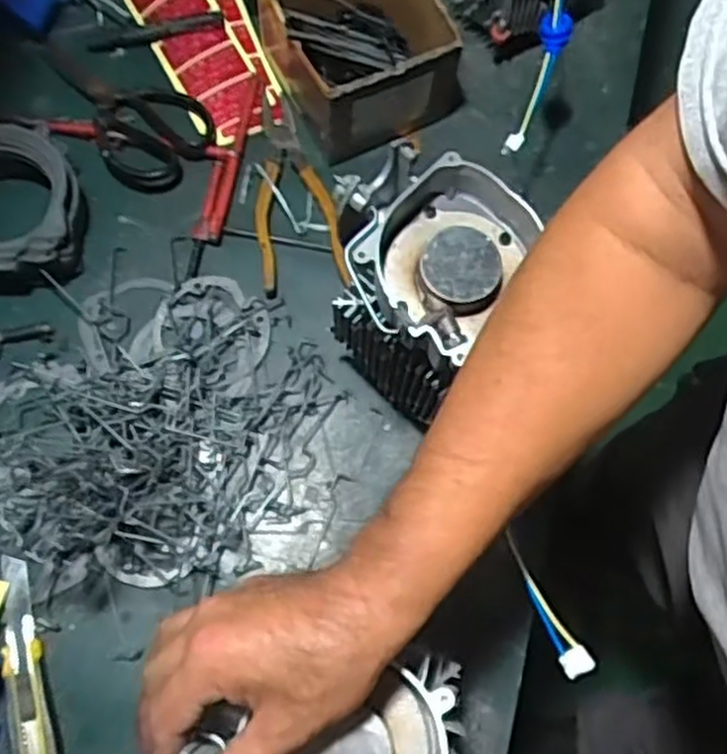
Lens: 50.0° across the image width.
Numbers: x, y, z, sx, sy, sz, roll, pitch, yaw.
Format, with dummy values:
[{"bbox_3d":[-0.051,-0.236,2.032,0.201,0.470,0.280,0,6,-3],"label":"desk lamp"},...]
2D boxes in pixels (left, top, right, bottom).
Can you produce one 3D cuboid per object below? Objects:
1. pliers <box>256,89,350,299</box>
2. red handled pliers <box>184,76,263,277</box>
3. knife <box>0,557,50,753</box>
[{"bbox_3d":[-0.065,-0.177,0.705,0.073,0.017,0.208,-9,74,-4],"label":"pliers"},{"bbox_3d":[-0.130,-0.191,0.711,0.031,0.009,0.219,10,74,2],"label":"red handled pliers"},{"bbox_3d":[-0.250,0.241,0.577,0.032,0.021,0.209,-14,74,-6],"label":"knife"}]

